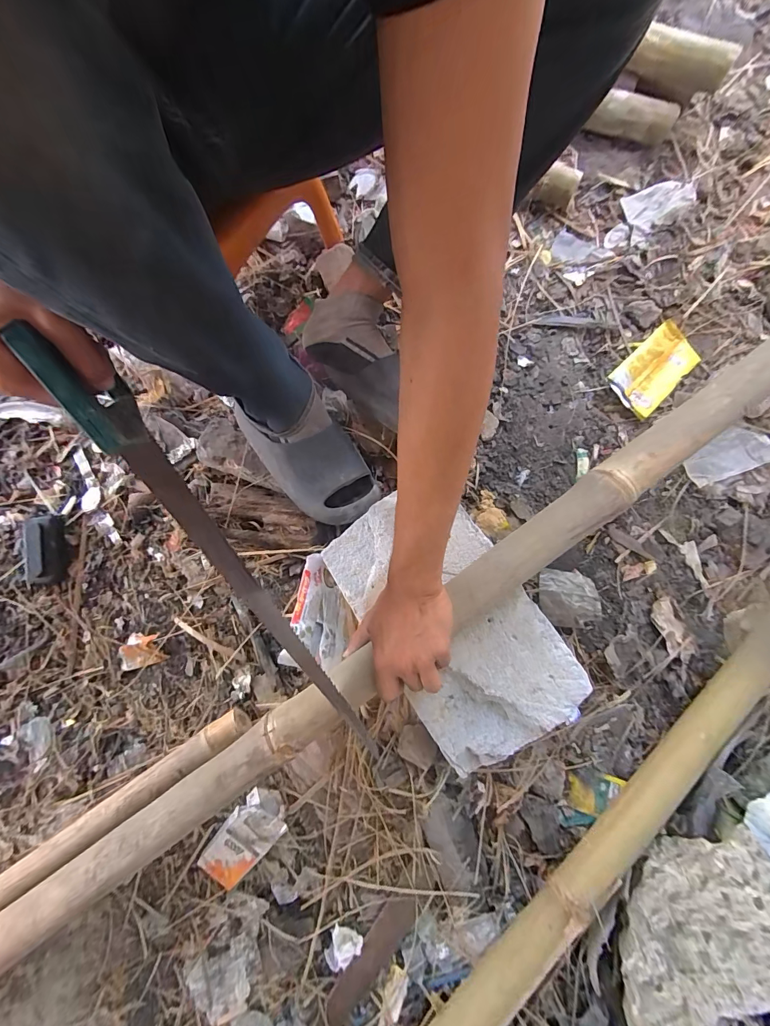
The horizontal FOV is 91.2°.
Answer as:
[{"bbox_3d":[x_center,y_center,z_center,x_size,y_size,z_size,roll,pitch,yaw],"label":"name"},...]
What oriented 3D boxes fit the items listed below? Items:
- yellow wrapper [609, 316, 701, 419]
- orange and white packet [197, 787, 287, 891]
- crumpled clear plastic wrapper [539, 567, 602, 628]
[{"bbox_3d":[0.444,-0.240,0.619,0.167,0.012,0.088,-42,84,-7],"label":"yellow wrapper"},{"bbox_3d":[-0.187,0.434,0.508,0.067,0.021,0.127,43,82,6],"label":"orange and white packet"},{"bbox_3d":[0.271,0.126,0.556,0.078,0.025,0.080,8,80,0],"label":"crumpled clear plastic wrapper"}]

